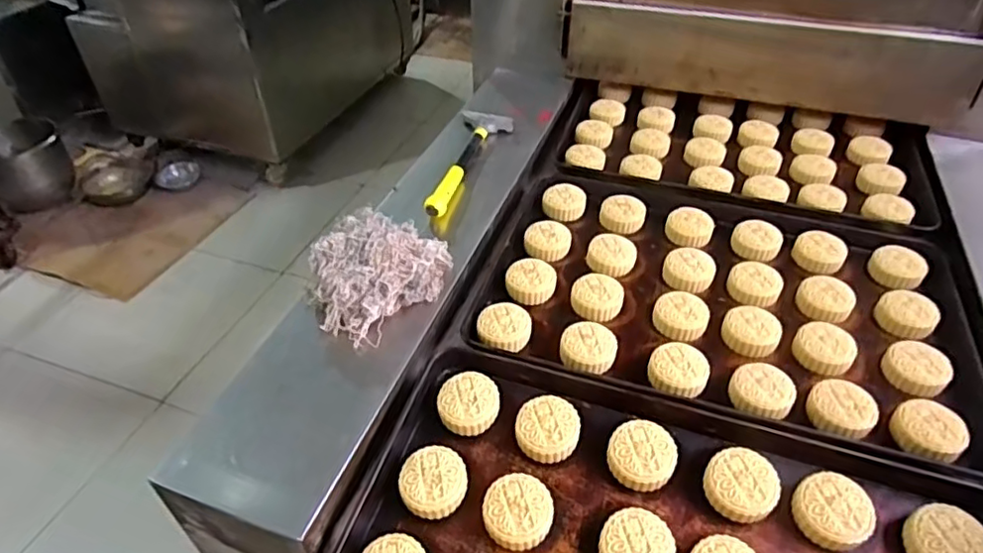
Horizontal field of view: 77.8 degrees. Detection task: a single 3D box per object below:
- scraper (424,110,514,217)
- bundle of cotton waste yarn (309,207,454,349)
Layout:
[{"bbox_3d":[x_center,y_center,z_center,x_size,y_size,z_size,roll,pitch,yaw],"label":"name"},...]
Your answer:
[{"bbox_3d":[-0.029,-0.194,1.002,0.090,0.044,0.305,6,37,7],"label":"scraper"},{"bbox_3d":[-0.141,-0.008,0.797,0.167,0.078,0.208,-4,37,-7],"label":"bundle of cotton waste yarn"}]

